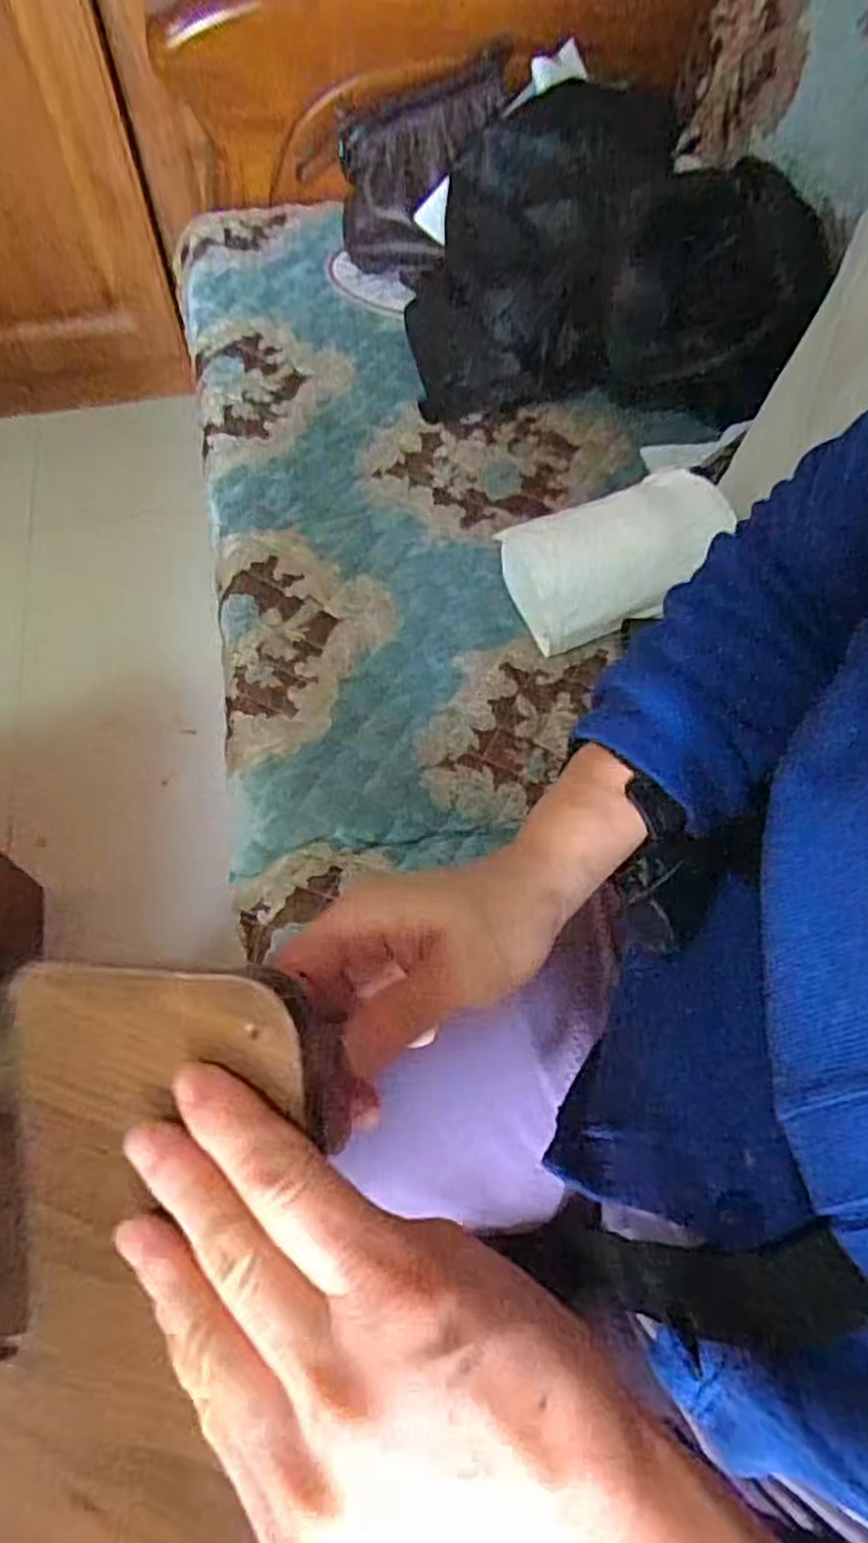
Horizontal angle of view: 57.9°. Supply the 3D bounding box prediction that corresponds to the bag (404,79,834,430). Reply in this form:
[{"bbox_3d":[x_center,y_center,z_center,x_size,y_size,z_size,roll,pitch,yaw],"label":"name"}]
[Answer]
[{"bbox_3d":[0.164,-0.570,0.842,0.373,0.179,0.398,-2,61,-2],"label":"bag"}]

